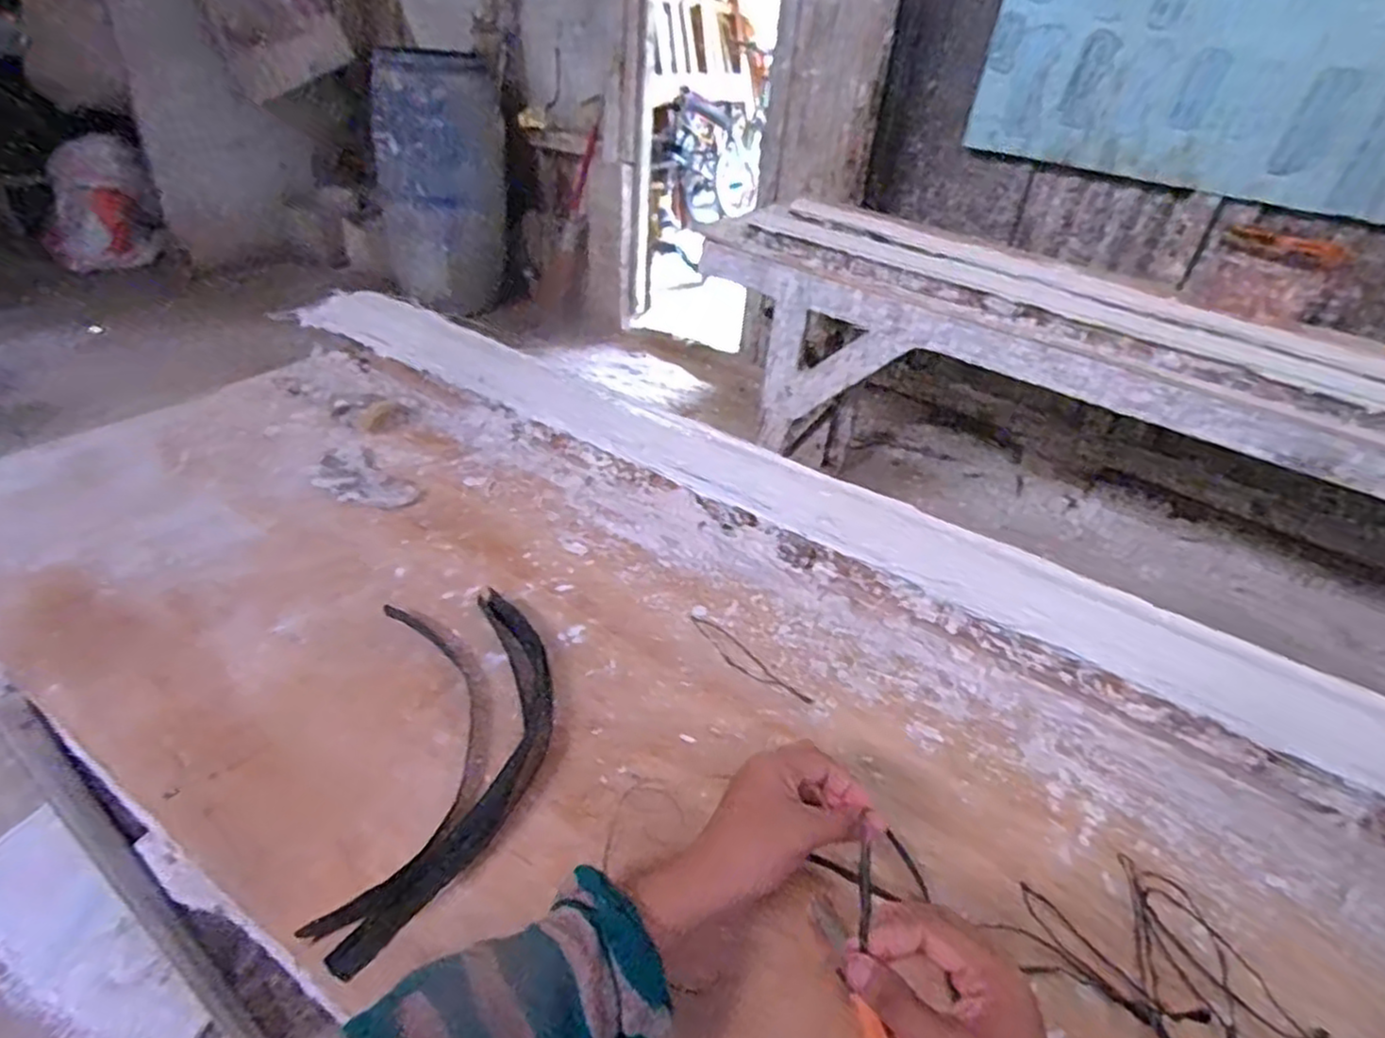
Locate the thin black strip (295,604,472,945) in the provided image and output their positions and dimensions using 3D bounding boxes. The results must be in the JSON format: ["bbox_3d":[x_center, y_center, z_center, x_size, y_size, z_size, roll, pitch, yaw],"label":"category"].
[{"bbox_3d":[-0.197,0.155,0.507,0.081,0.011,0.258,-1,38,-10],"label":"thin black strip"}]

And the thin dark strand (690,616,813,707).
[{"bbox_3d":[0.044,0.118,0.600,0.025,0.004,0.127,-27,49,-36],"label":"thin dark strand"}]

